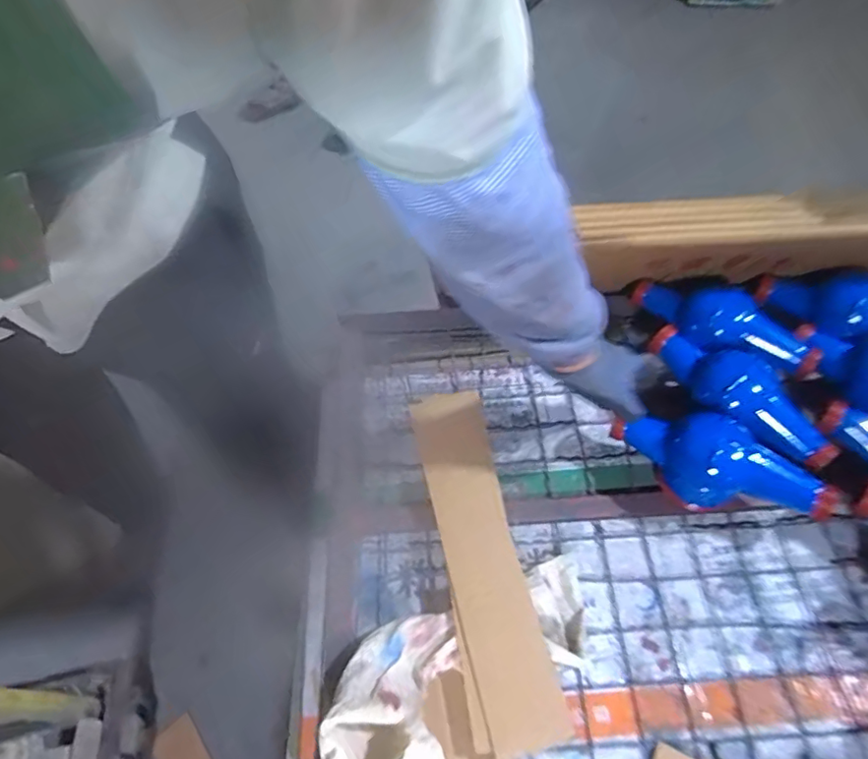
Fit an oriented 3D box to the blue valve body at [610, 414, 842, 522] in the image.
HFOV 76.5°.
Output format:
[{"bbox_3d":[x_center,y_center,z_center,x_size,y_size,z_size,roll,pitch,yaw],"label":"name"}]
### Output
[{"bbox_3d":[0.301,0.092,0.584,0.216,0.086,0.072,20,59,23],"label":"blue valve body"}]

